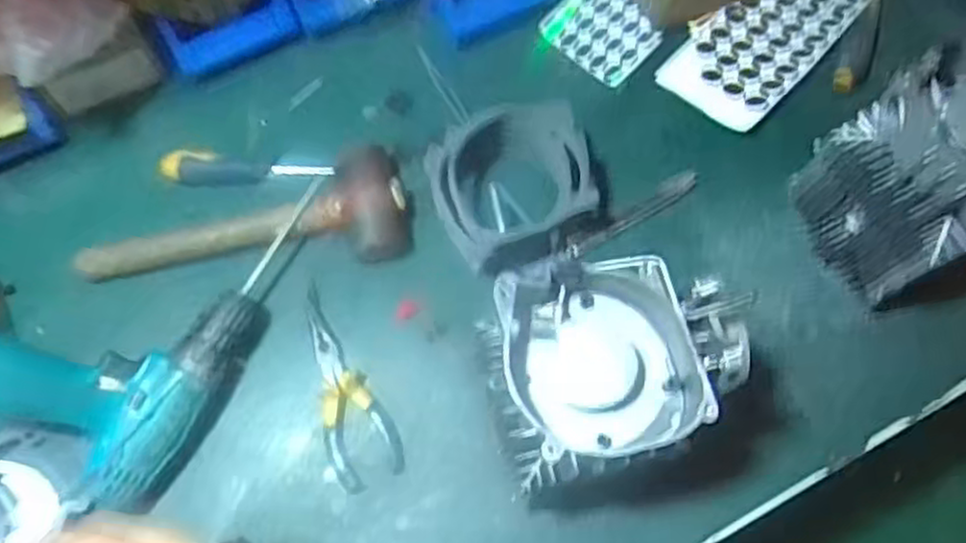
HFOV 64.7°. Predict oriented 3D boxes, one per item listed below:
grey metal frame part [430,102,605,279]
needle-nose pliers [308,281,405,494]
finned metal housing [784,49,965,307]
[{"bbox_3d":[0.028,-0.071,0.648,0.129,0.071,0.125,0,66,0],"label":"grey metal frame part"},{"bbox_3d":[-0.116,0.091,0.634,0.056,0.014,0.171,-18,67,-8],"label":"needle-nose pliers"},{"bbox_3d":[0.344,-0.072,0.570,0.141,0.178,0.122,-23,68,-9],"label":"finned metal housing"}]

